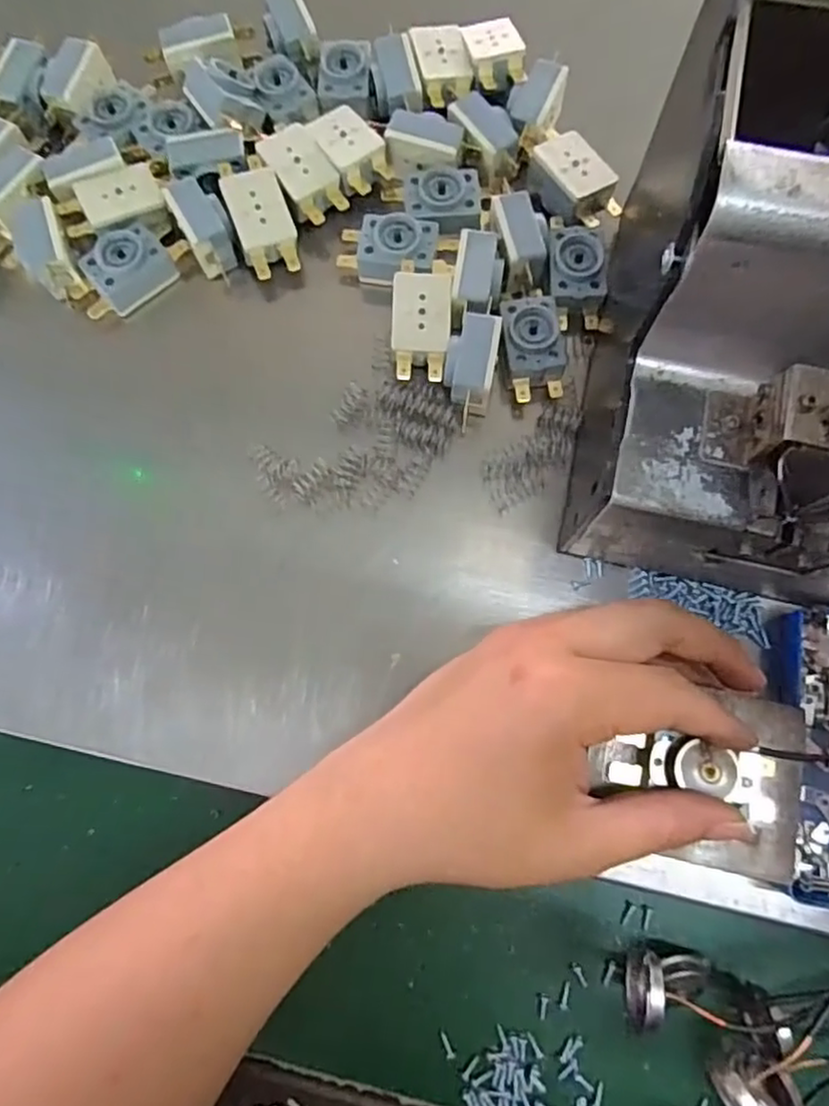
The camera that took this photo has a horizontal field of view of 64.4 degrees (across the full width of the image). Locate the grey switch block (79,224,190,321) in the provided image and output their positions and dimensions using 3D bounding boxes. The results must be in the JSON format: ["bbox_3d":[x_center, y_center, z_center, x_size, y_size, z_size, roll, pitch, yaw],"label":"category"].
[{"bbox_3d":[-0.139,-0.140,0.321,0.056,0.019,0.030,-40,79,-7],"label":"grey switch block"}]

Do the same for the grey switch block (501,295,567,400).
[{"bbox_3d":[0.054,-0.095,0.305,0.027,0.012,0.048,-9,77,0],"label":"grey switch block"}]

